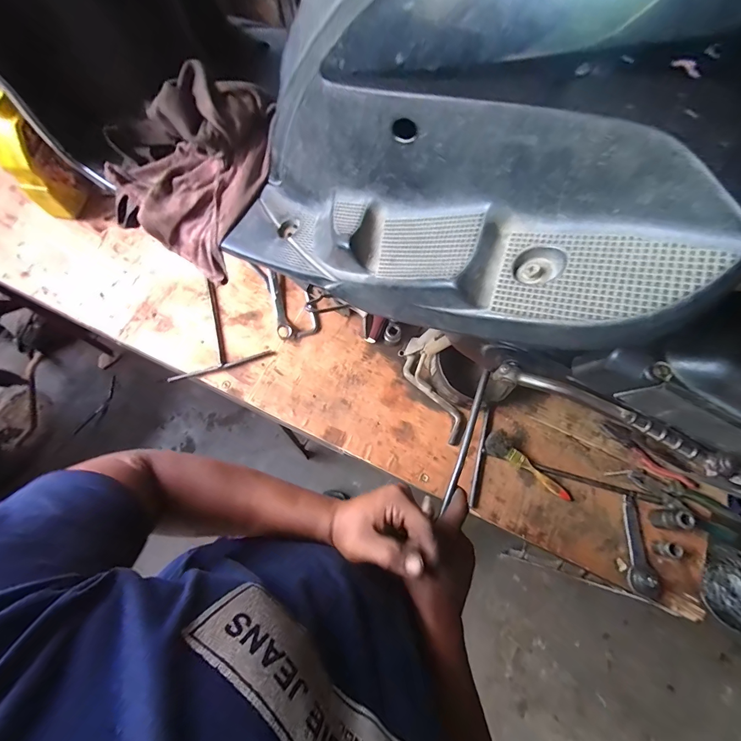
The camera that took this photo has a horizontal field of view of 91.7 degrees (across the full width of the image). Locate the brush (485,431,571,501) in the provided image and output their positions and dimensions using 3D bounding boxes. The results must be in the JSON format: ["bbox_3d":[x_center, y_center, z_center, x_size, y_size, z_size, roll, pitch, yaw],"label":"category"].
[{"bbox_3d":[0.267,0.158,0.606,0.159,0.033,0.042,30,73,6],"label":"brush"}]

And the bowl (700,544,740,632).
[{"bbox_3d":[1.032,0.625,1.039,0.199,0.060,0.199,2,65,-4],"label":"bowl"}]

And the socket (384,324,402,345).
[{"bbox_3d":[0.043,-0.069,0.671,0.032,0.036,0.032,1,73,-3],"label":"socket"}]

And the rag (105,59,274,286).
[{"bbox_3d":[-0.238,-0.258,0.449,0.206,0.102,0.199,25,73,5],"label":"rag"}]

